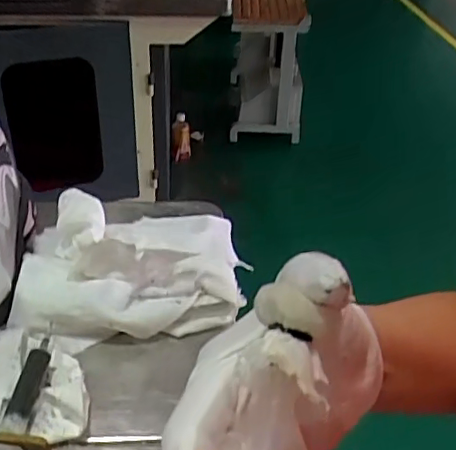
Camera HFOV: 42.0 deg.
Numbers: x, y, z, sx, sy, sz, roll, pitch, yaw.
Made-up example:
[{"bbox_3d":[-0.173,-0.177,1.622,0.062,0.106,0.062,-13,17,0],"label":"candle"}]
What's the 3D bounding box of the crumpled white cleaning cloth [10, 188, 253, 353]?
[{"bbox_3d":[-0.077,0.024,0.505,0.194,0.068,0.151,-4,36,-9],"label":"crumpled white cleaning cloth"}]

